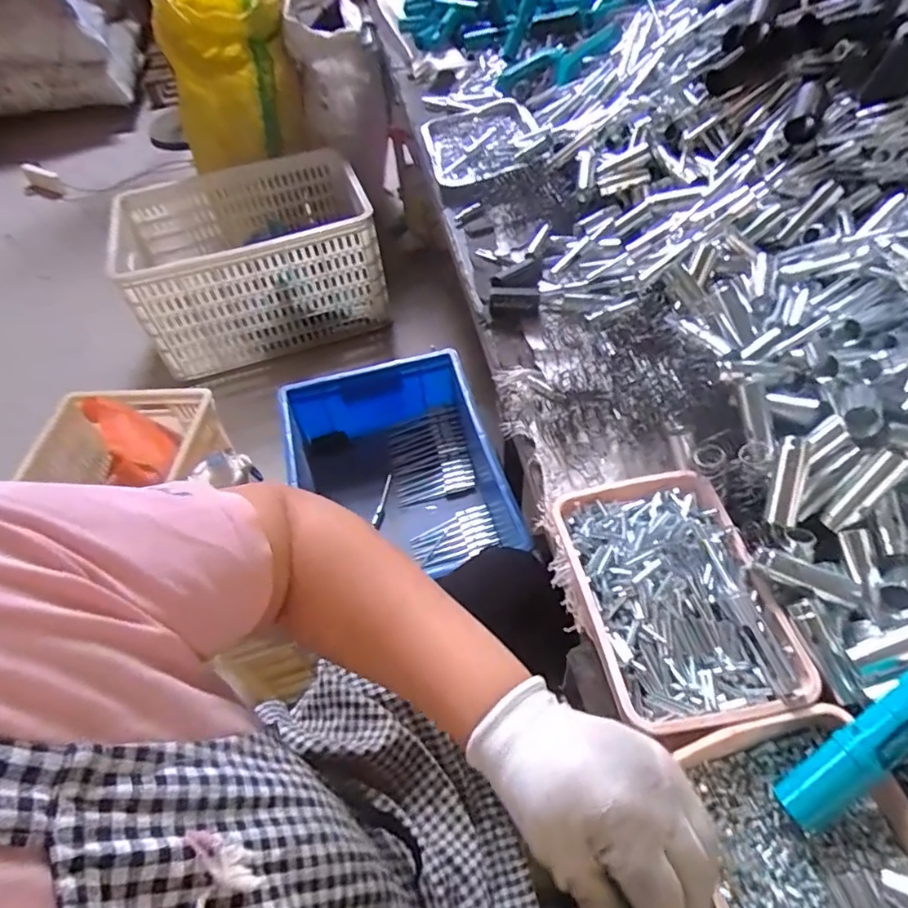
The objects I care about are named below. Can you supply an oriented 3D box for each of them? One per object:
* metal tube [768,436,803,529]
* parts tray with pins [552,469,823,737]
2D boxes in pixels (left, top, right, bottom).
[{"bbox_3d":[0.262,0.022,0.448,0.018,0.015,0.070,10,88,14],"label":"metal tube"},{"bbox_3d":[0.169,0.108,0.453,0.136,0.033,0.202,-12,52,-3],"label":"parts tray with pins"}]

